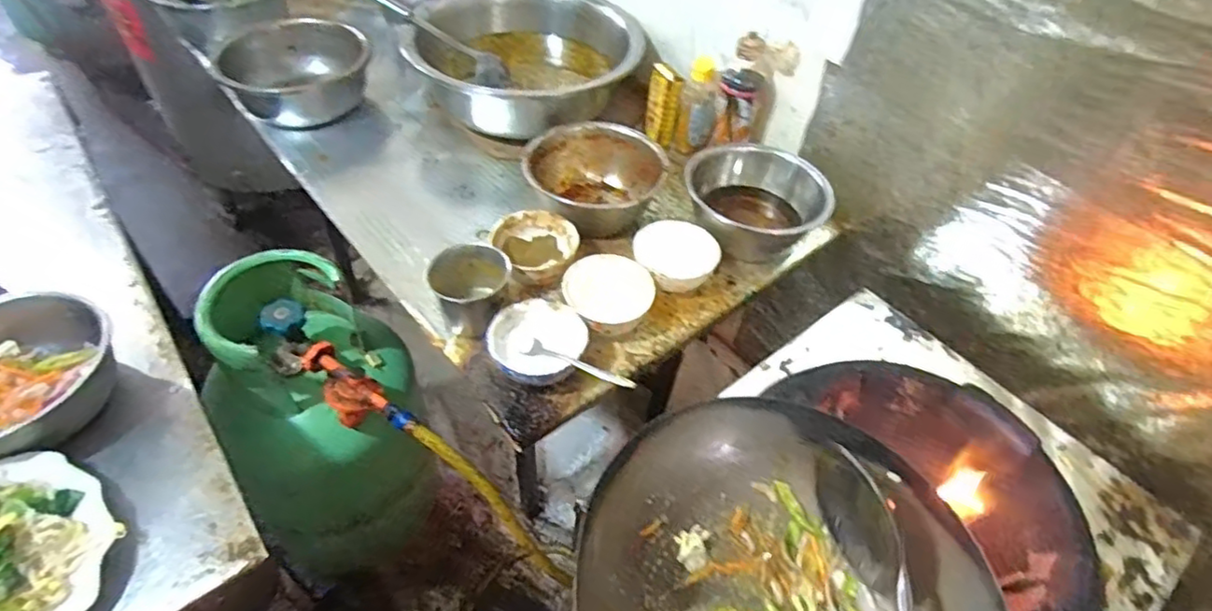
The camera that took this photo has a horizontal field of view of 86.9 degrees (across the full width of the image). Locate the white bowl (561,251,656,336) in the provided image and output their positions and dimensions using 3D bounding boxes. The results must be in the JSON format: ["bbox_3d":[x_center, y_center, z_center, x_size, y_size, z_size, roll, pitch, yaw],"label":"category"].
[{"bbox_3d":[-0.001,-0.012,0.787,0.097,0.052,0.104,3,49,-3],"label":"white bowl"}]

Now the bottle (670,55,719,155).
[{"bbox_3d":[0.150,-0.321,1.038,0.064,0.144,0.047,11,49,4],"label":"bottle"}]

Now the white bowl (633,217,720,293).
[{"bbox_3d":[0.093,-0.064,0.855,0.112,0.049,0.115,4,49,-2],"label":"white bowl"}]

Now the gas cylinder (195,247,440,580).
[{"bbox_3d":[-0.444,0.209,1.043,0.269,0.581,0.304,-12,51,-15],"label":"gas cylinder"}]

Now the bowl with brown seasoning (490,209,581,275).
[{"bbox_3d":[-0.089,-0.070,0.860,0.101,0.064,0.105,3,49,-3],"label":"bowl with brown seasoning"}]

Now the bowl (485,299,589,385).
[{"bbox_3d":[-0.079,0.048,0.738,0.106,0.047,0.101,3,49,-3],"label":"bowl"}]

